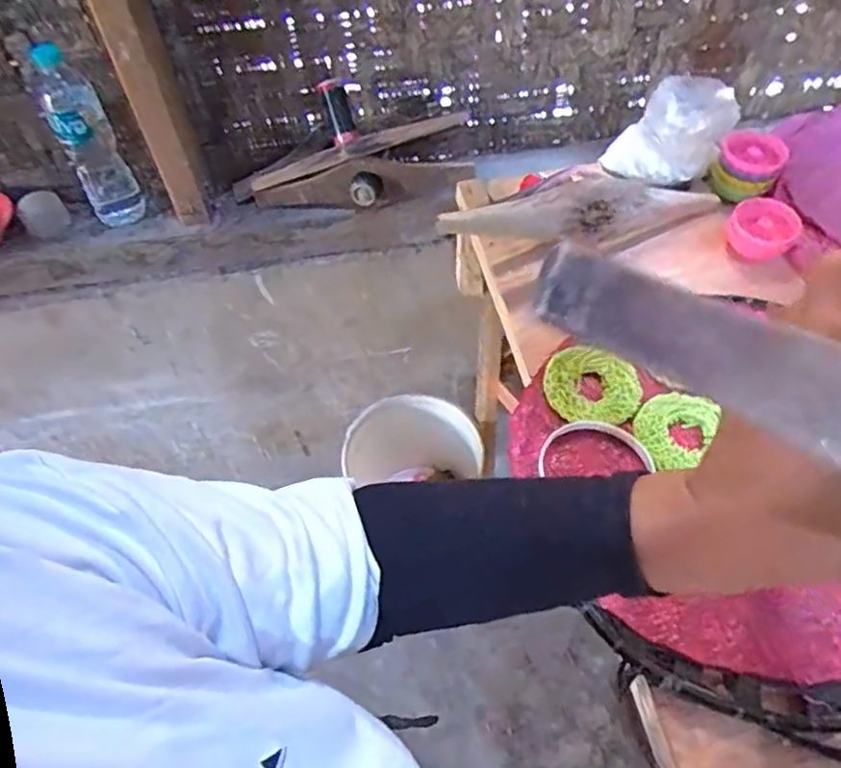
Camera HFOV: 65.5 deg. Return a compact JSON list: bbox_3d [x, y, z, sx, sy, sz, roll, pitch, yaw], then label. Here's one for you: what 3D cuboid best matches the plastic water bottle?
[{"bbox_3d":[-0.447,-0.327,0.876,0.069,0.222,0.086,-27,57,-16],"label":"plastic water bottle"}]

